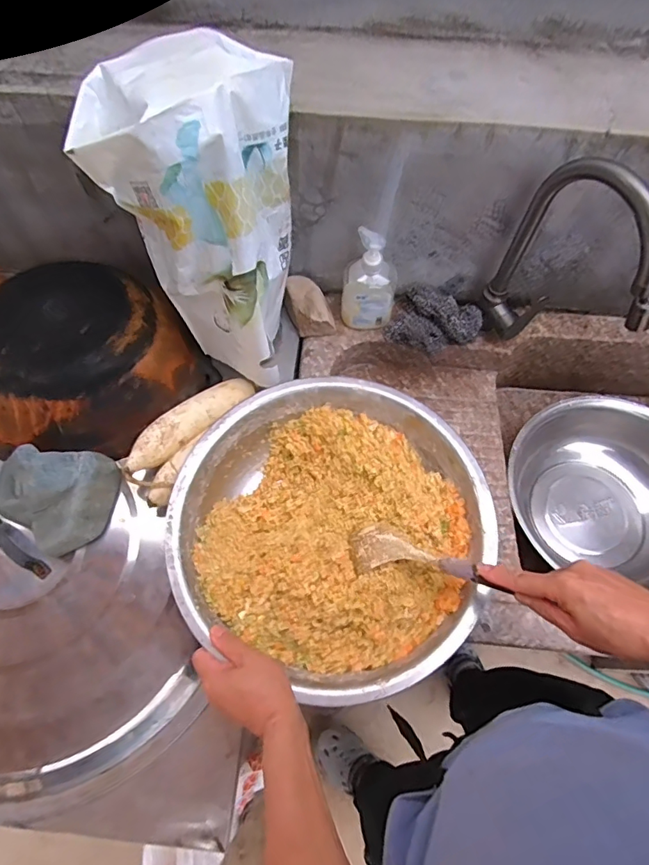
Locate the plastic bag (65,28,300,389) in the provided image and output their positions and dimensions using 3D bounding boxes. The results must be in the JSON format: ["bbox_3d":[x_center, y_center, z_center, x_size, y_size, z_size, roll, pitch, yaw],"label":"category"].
[{"bbox_3d":[-0.130,-0.245,0.587,0.163,0.353,0.187,16,66,5],"label":"plastic bag"}]

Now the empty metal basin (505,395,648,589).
[{"bbox_3d":[0.477,0.104,0.846,0.345,0.129,0.293,14,66,4],"label":"empty metal basin"}]

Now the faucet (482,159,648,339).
[{"bbox_3d":[0.324,-0.205,0.642,0.043,0.301,0.218,-27,69,-13],"label":"faucet"}]

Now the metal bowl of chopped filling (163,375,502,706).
[{"bbox_3d":[0.007,0.112,0.623,0.362,0.098,0.351,1,66,-2],"label":"metal bowl of chopped filling"}]

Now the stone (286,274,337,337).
[{"bbox_3d":[-0.024,-0.211,0.814,0.064,0.053,0.101,-21,68,-11],"label":"stone"}]

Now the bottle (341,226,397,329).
[{"bbox_3d":[0.072,-0.235,0.769,0.083,0.159,0.062,10,66,3],"label":"bottle"}]

